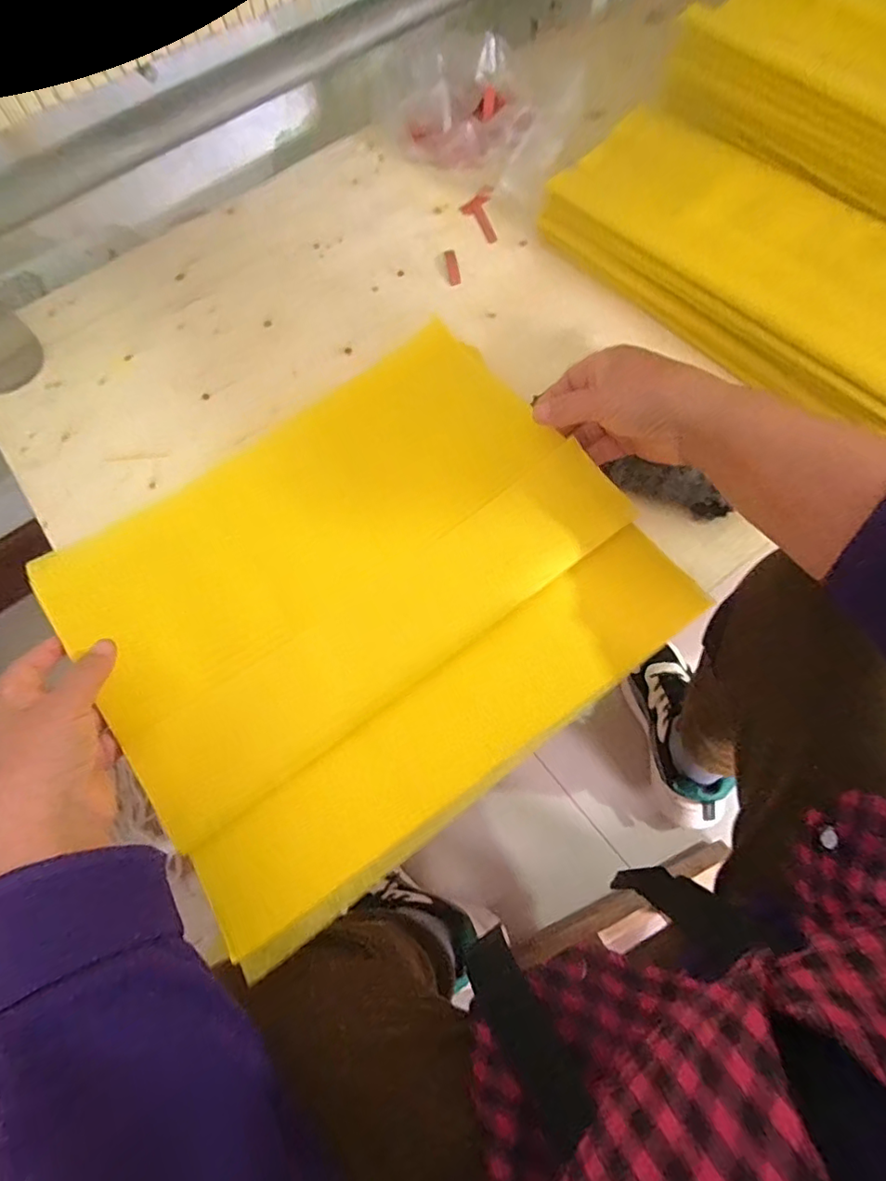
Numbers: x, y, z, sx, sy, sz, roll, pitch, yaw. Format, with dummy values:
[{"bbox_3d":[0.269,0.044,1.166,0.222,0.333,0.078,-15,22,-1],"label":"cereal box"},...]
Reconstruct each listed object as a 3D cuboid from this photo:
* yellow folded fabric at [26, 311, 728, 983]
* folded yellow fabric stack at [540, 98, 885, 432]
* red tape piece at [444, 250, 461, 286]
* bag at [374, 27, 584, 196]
[{"bbox_3d":[-0.054,-0.005,0.375,0.353,0.026,0.305,-36,72,-12],"label":"yellow folded fabric"},{"bbox_3d":[0.259,-0.274,0.462,0.144,0.085,0.363,-41,73,-13],"label":"folded yellow fabric stack"},{"bbox_3d":[0.009,-0.317,0.531,0.011,0.004,0.048,-8,69,-2],"label":"red tape piece"},{"bbox_3d":[0.038,-0.500,0.564,0.217,0.067,0.142,37,74,14],"label":"bag"}]

